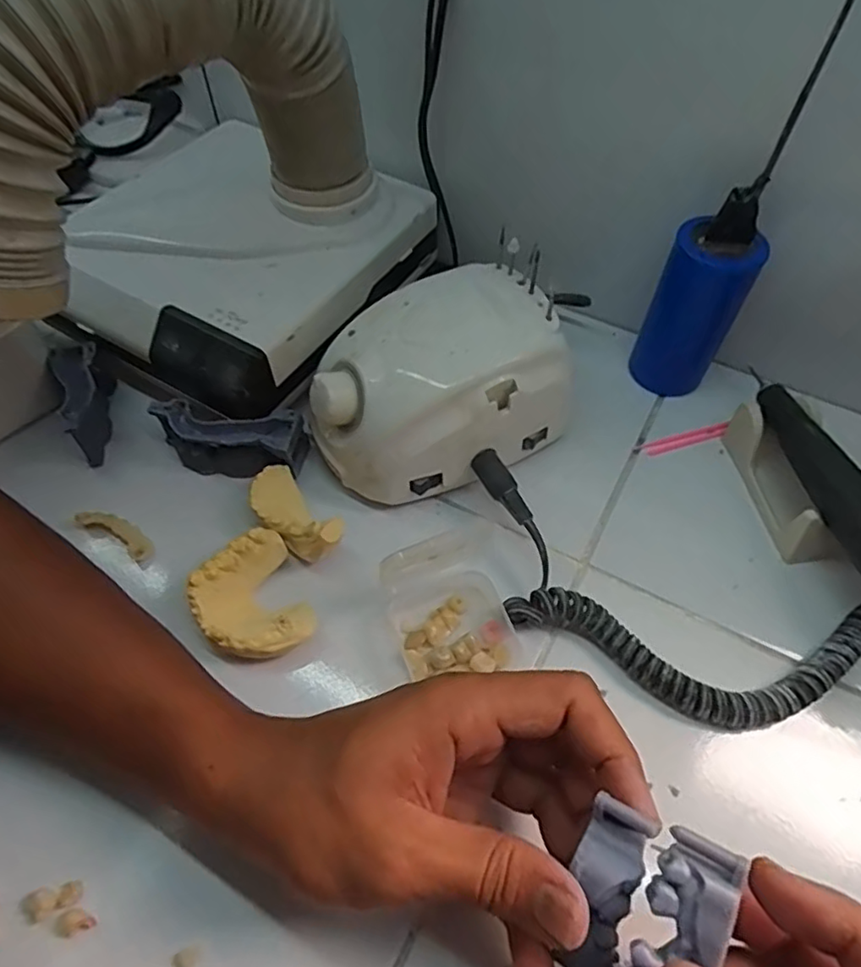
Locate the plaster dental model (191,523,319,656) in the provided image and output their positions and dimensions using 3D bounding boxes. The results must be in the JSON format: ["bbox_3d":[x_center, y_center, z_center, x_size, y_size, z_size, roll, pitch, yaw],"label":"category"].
[{"bbox_3d":[-0.090,0.058,0.302,0.050,0.023,0.061,-23,60,-15],"label":"plaster dental model"}]

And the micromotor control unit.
[{"bbox_3d":[0.002,-0.056,0.343,0.136,0.075,0.090,-22,60,-15],"label":"micromotor control unit"}]

